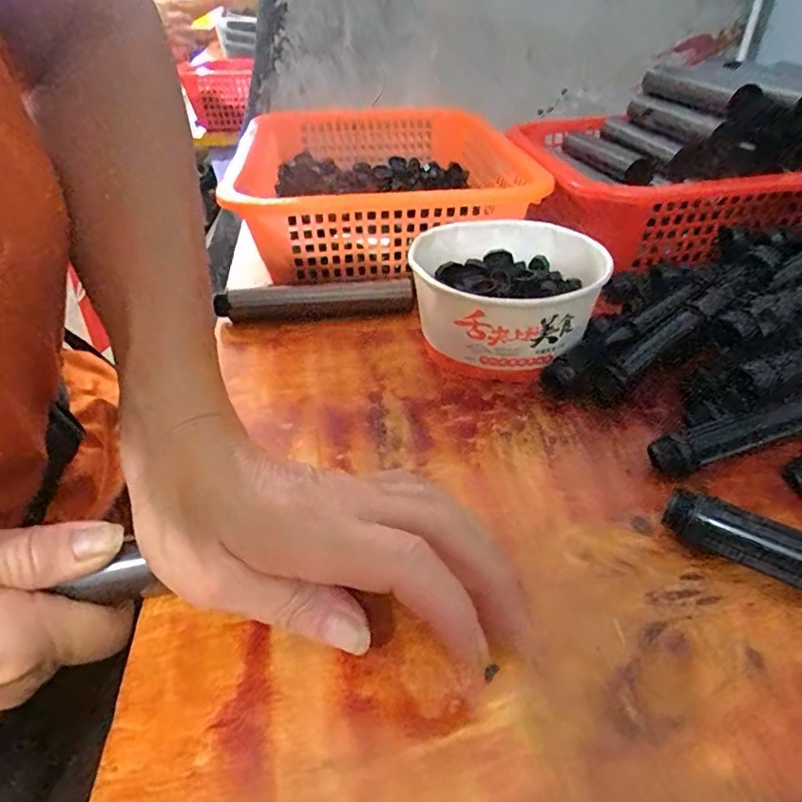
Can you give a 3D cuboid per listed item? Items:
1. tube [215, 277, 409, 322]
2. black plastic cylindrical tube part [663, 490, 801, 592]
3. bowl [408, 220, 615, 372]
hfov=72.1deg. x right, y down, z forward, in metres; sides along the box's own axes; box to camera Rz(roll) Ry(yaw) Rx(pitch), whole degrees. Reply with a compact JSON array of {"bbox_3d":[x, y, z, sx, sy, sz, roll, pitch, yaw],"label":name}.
[{"bbox_3d":[-0.062,-0.079,0.429,0.141,0.024,0.018,-4,38,-3],"label":"tube"},{"bbox_3d":[0.154,0.064,0.236,0.078,0.019,0.016,25,45,30],"label":"black plastic cylindrical tube part"},{"bbox_3d":[0.072,-0.069,0.376,0.127,0.067,0.130,-1,38,1],"label":"bowl"}]

